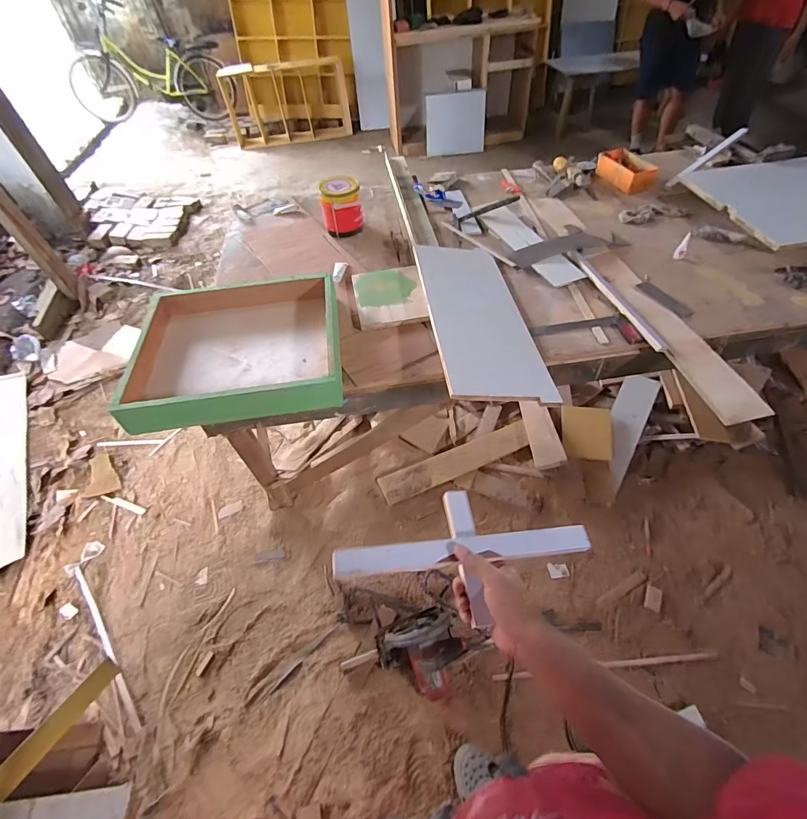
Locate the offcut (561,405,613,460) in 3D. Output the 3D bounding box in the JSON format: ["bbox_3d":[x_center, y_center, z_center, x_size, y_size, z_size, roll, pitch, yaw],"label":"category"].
[{"bbox_3d":[0.808,0.104,1.809,0.217,0.027,0.230,3,75,1],"label":"offcut"}]

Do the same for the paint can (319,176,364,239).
[{"bbox_3d":[-0.238,-0.777,1.585,0.149,0.169,0.134,-10,51,-4],"label":"paint can"}]

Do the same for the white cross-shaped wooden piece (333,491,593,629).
[{"bbox_3d":[0.089,0.202,0.588,0.365,0.041,0.188,-4,52,-10],"label":"white cross-shaped wooden piece"}]

